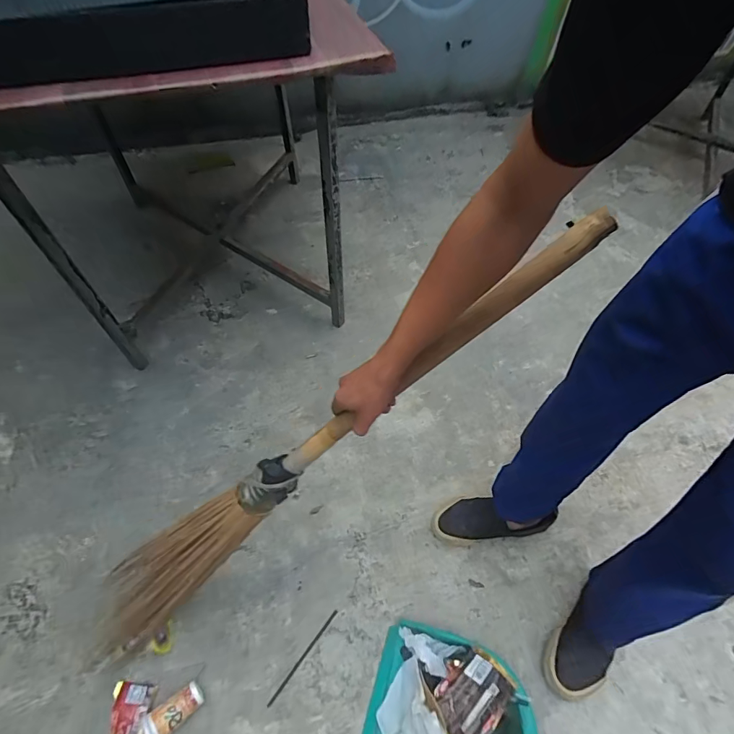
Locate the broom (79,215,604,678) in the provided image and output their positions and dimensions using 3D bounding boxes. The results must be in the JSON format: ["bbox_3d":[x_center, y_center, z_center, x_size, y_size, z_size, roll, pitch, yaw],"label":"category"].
[{"bbox_3d":[-0.115,0.159,0.601,1.019,0.065,0.111,-40,55,17],"label":"broom"}]

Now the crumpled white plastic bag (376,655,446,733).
[{"bbox_3d":[0.083,0.638,0.721,0.115,0.022,0.185,-49,37,7],"label":"crumpled white plastic bag"}]

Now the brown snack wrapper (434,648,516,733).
[{"bbox_3d":[0.188,0.587,0.735,0.129,0.044,0.096,-35,66,-22],"label":"brown snack wrapper"}]

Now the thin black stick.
[{"bbox_3d":[-0.126,0.577,0.827,0.009,0.005,0.195,33,60,22],"label":"thin black stick"}]

